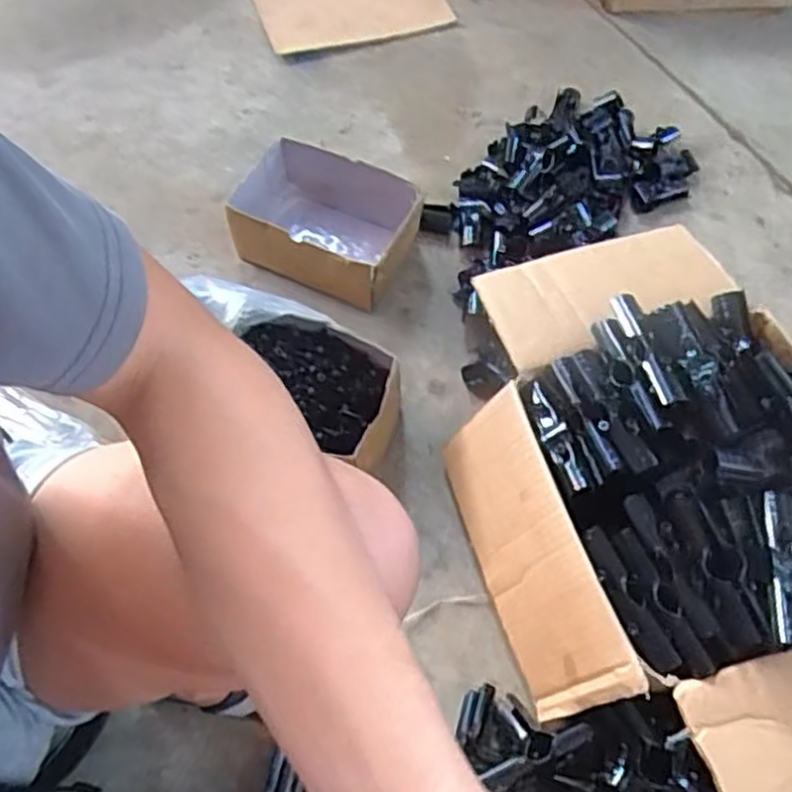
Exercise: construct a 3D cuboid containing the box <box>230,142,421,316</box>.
[{"bbox_3d":[-0.089,-0.216,0.932,0.200,0.099,0.144,22,64,10],"label":"box"}]

